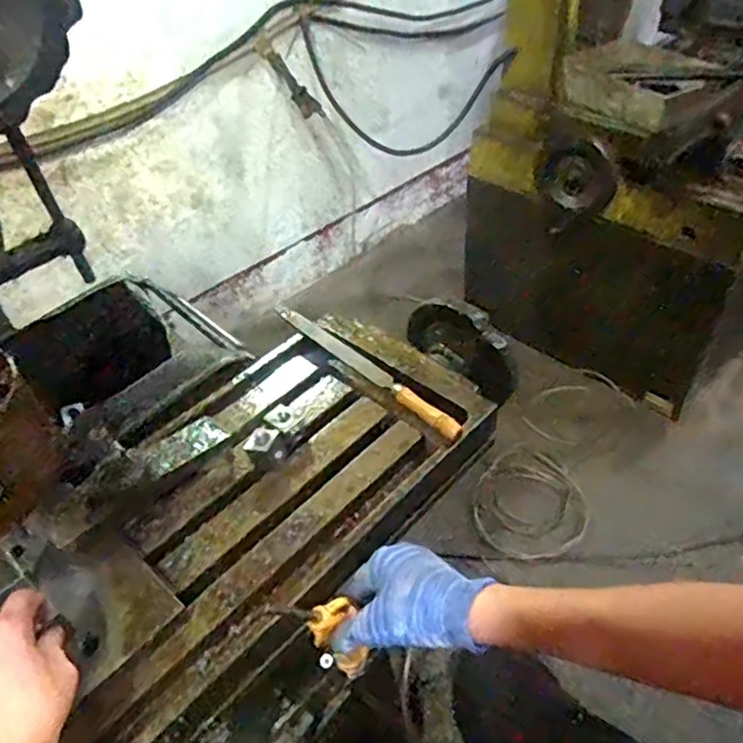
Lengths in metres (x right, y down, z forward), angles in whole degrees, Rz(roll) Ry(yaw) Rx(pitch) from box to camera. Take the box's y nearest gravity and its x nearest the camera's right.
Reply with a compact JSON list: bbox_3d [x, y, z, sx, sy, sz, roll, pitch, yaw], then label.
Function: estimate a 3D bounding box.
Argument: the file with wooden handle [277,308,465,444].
[{"bbox_3d":[-0.009,-0.009,0.664,0.020,0.019,0.272,-34,51,-26],"label":"file with wooden handle"}]

